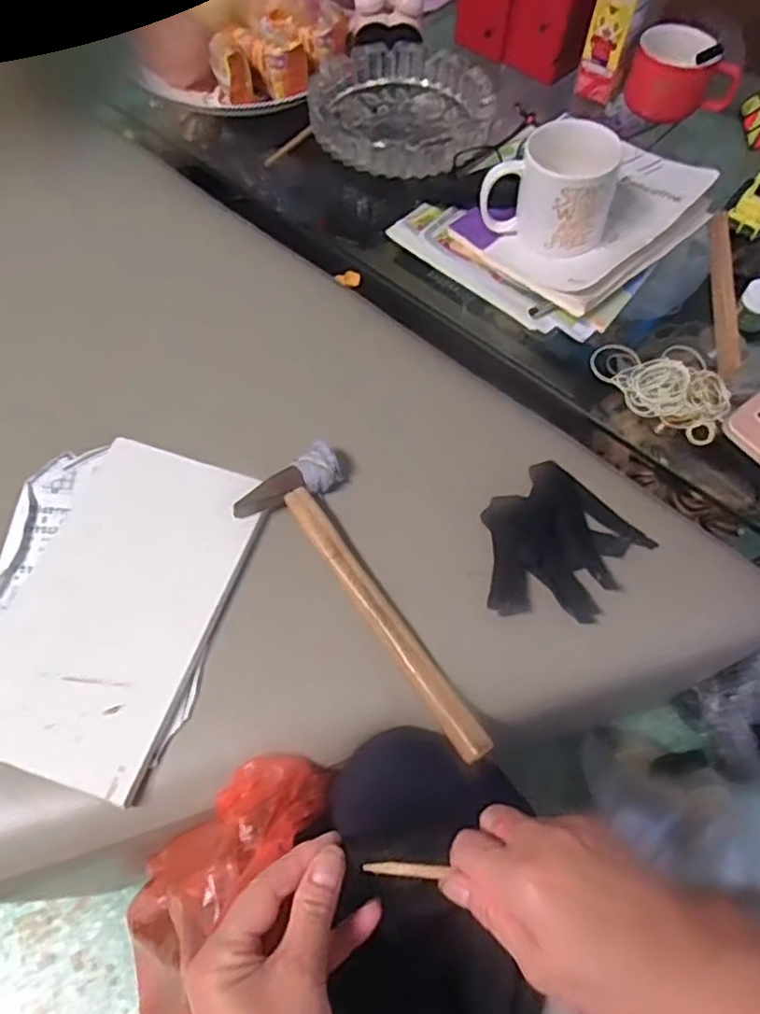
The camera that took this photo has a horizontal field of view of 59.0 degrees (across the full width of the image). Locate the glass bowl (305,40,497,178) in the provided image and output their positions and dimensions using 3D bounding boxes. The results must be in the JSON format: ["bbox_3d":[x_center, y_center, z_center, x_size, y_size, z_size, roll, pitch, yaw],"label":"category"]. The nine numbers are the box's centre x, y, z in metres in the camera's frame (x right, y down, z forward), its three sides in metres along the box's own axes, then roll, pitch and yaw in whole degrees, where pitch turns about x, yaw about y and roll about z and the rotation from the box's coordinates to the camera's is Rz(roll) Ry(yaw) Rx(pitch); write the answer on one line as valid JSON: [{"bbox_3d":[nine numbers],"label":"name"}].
[{"bbox_3d":[0.023,-0.488,0.828,0.210,0.065,0.222,1,60,-1],"label":"glass bowl"}]

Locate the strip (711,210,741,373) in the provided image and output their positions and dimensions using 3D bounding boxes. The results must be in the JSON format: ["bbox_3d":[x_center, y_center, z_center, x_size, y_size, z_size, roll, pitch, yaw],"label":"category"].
[{"bbox_3d":[0.373,-0.235,0.728,0.012,0.037,0.248,10,60,4],"label":"strip"}]

